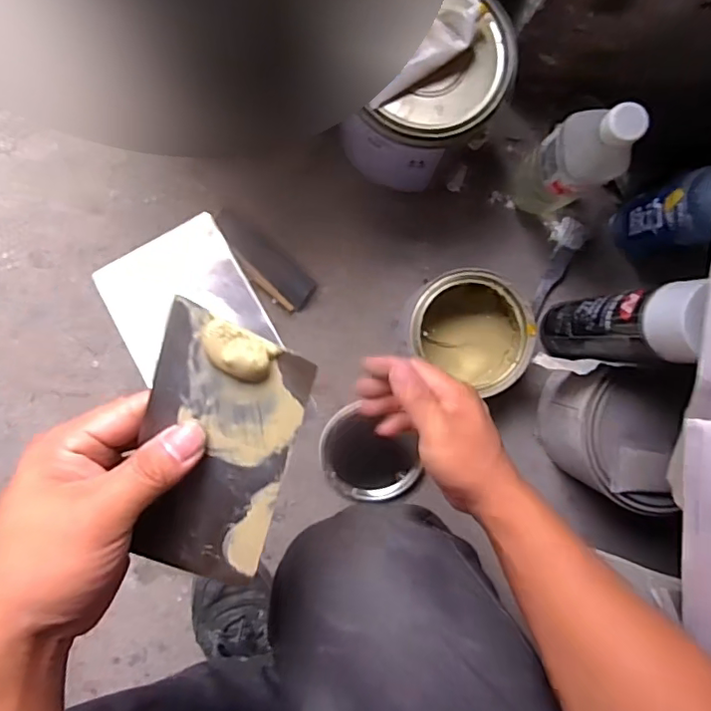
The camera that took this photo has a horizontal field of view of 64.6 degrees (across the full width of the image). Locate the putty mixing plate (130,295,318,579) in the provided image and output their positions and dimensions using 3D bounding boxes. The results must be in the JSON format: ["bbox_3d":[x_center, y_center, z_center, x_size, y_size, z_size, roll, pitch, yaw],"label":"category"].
[{"bbox_3d":[-0.070,0.049,0.274,0.073,0.012,0.134,18,104,0],"label":"putty mixing plate"}]

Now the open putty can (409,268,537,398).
[{"bbox_3d":[0.125,-0.032,0.625,0.130,0.083,0.110,33,90,-3],"label":"open putty can"}]

